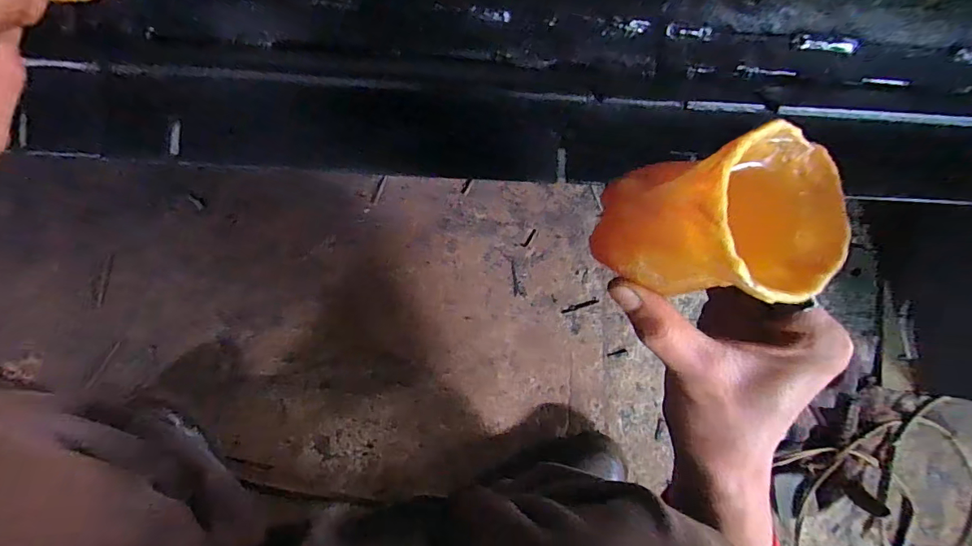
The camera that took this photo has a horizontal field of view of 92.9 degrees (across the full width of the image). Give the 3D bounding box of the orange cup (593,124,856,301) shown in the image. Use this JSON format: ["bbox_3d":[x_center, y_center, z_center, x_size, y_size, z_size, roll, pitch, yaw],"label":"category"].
[{"bbox_3d":[0.089,-0.020,0.176,0.066,0.067,0.055,-5,93,-9],"label":"orange cup"}]

